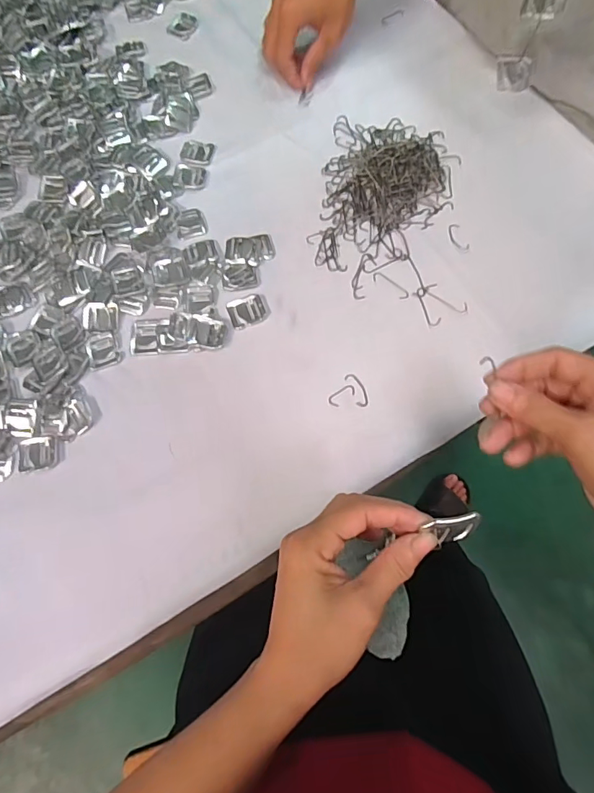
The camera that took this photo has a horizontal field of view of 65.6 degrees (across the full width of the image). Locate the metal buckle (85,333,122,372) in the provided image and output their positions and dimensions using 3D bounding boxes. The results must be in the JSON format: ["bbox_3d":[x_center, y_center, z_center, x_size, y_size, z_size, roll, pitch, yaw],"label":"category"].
[{"bbox_3d":[-0.185,-0.044,0.438,0.028,0.004,0.035,-20,71,-5],"label":"metal buckle"}]

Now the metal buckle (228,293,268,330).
[{"bbox_3d":[-0.048,-0.083,0.446,0.036,0.005,0.029,-22,71,-6],"label":"metal buckle"}]

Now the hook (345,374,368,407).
[{"bbox_3d":[0.055,-0.007,0.417,0.013,0.004,0.034,-22,71,-6],"label":"hook"}]

